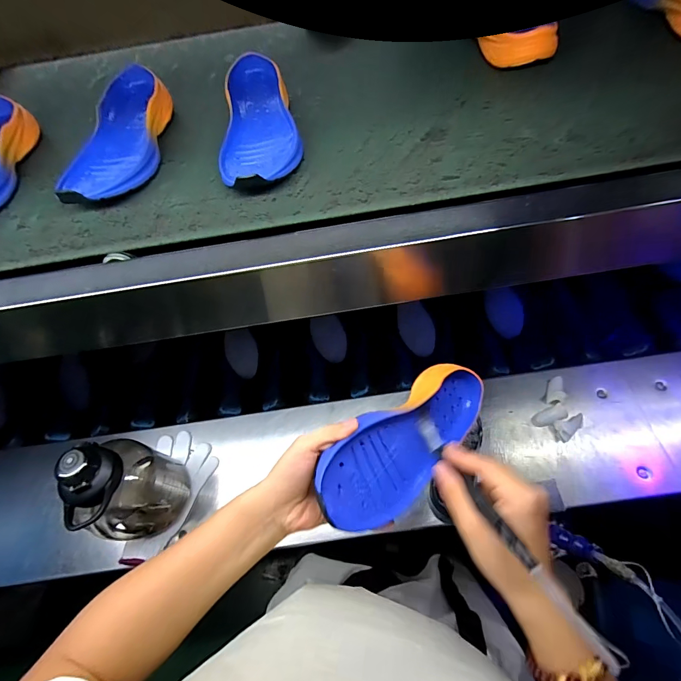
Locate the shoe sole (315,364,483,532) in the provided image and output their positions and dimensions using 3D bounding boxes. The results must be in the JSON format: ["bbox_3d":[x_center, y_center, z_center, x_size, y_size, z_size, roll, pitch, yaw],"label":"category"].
[{"bbox_3d":[0.076,0.095,0.367,0.233,0.035,0.096,-27,95,-38],"label":"shoe sole"}]

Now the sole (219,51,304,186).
[{"bbox_3d":[-0.097,-0.271,0.448,0.089,0.035,0.239,-5,68,0],"label":"sole"}]

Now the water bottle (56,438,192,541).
[{"bbox_3d":[-0.328,0.231,0.568,0.109,0.227,0.115,-1,68,2],"label":"water bottle"}]

